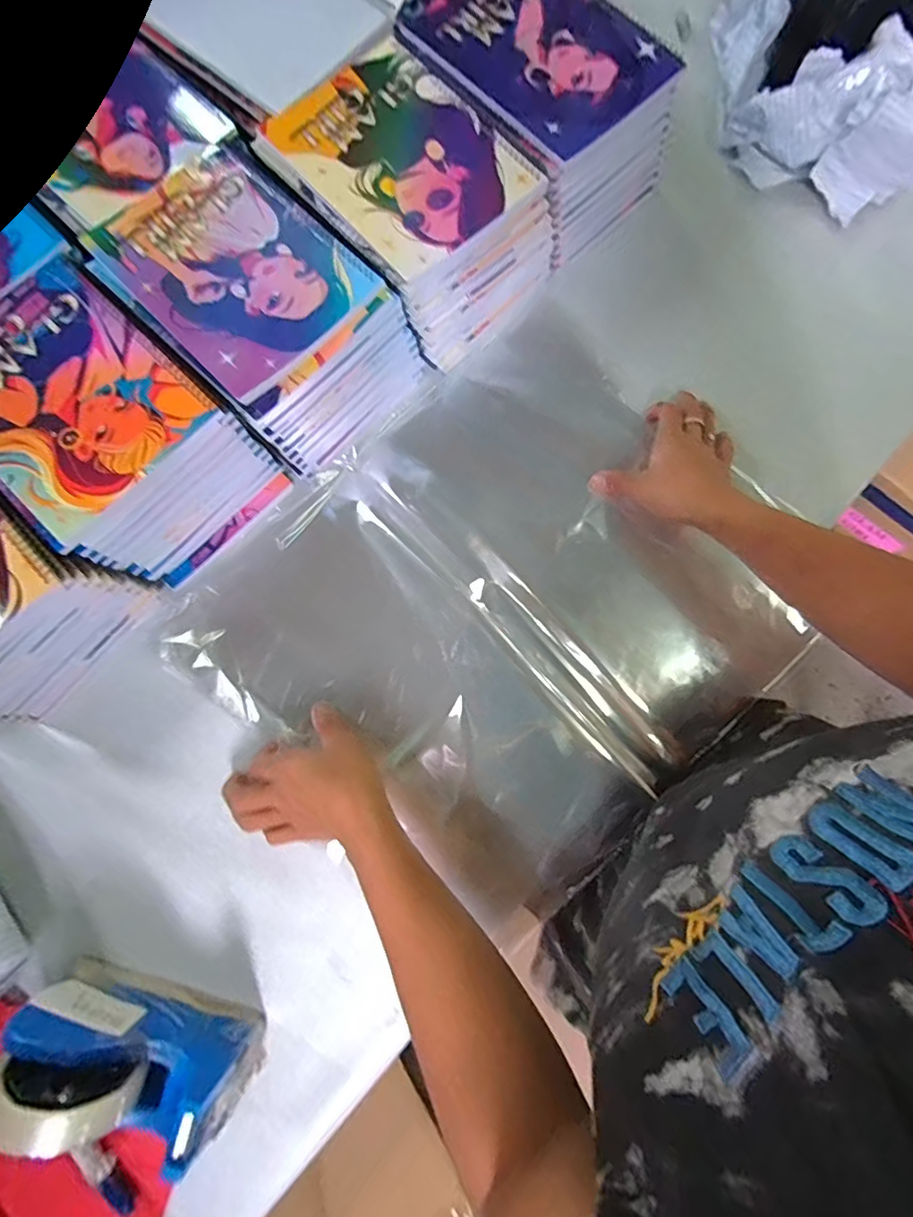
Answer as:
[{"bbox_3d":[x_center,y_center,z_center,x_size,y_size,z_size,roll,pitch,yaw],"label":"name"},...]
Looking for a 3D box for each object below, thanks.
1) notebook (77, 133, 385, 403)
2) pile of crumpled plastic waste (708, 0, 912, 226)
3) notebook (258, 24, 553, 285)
[{"bbox_3d":[-0.176,-0.275,0.408,0.198,0.009,0.153,44,83,7],"label":"notebook"},{"bbox_3d":[0.418,-0.534,0.500,0.281,0.118,0.268,0,80,0],"label":"pile of crumpled plastic waste"},{"bbox_3d":[-0.048,-0.374,0.424,0.148,0.006,0.205,-41,82,-7],"label":"notebook"}]

